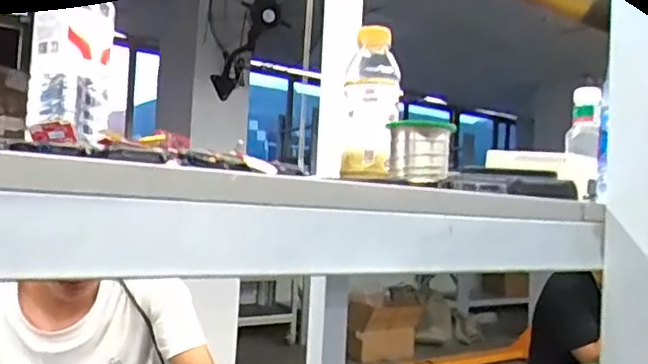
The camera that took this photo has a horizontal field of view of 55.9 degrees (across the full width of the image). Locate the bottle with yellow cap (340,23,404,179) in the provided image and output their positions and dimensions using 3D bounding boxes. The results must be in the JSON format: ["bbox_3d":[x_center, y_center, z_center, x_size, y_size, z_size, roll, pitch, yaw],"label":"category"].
[{"bbox_3d":[0.055,-0.095,0.719,0.065,0.176,0.057,3,-2,4],"label":"bottle with yellow cap"}]

